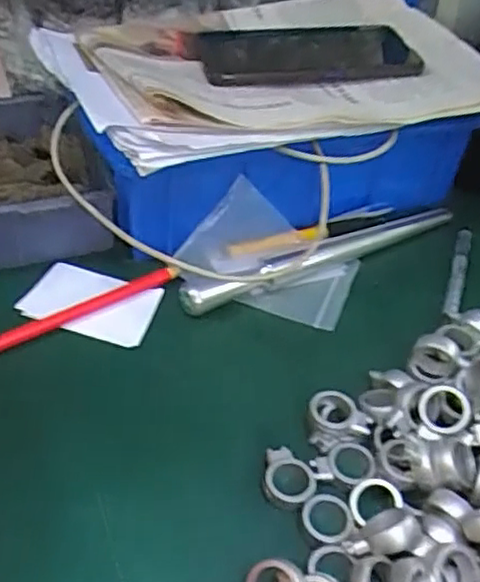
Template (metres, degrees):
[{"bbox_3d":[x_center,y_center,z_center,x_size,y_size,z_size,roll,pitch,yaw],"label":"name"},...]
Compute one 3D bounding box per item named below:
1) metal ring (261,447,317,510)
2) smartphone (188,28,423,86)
[{"bbox_3d":[0.026,0.098,0.346,0.027,0.009,0.032,8,43,5],"label":"metal ring"},{"bbox_3d":[0.047,-0.178,0.503,0.162,0.011,0.089,-3,41,0],"label":"smartphone"}]

